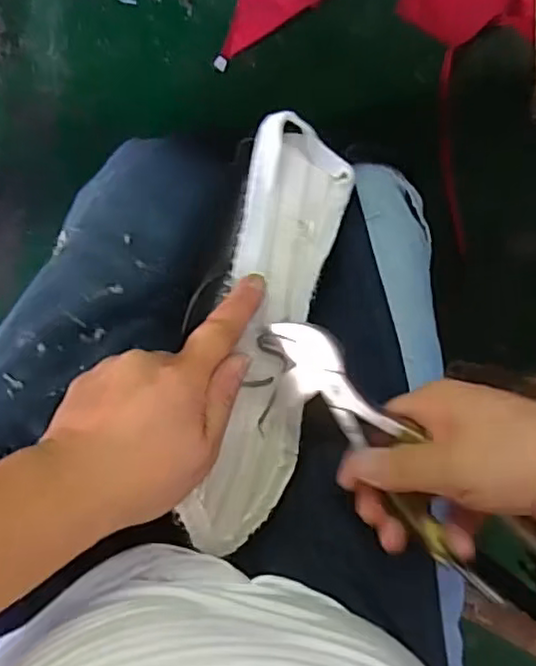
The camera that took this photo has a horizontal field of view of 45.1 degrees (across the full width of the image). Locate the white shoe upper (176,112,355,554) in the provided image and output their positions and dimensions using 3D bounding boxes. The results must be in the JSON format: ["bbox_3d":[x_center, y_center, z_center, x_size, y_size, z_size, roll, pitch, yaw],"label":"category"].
[{"bbox_3d":[0.002,0.003,0.391,0.061,0.034,0.256,10,85,-2],"label":"white shoe upper"}]

